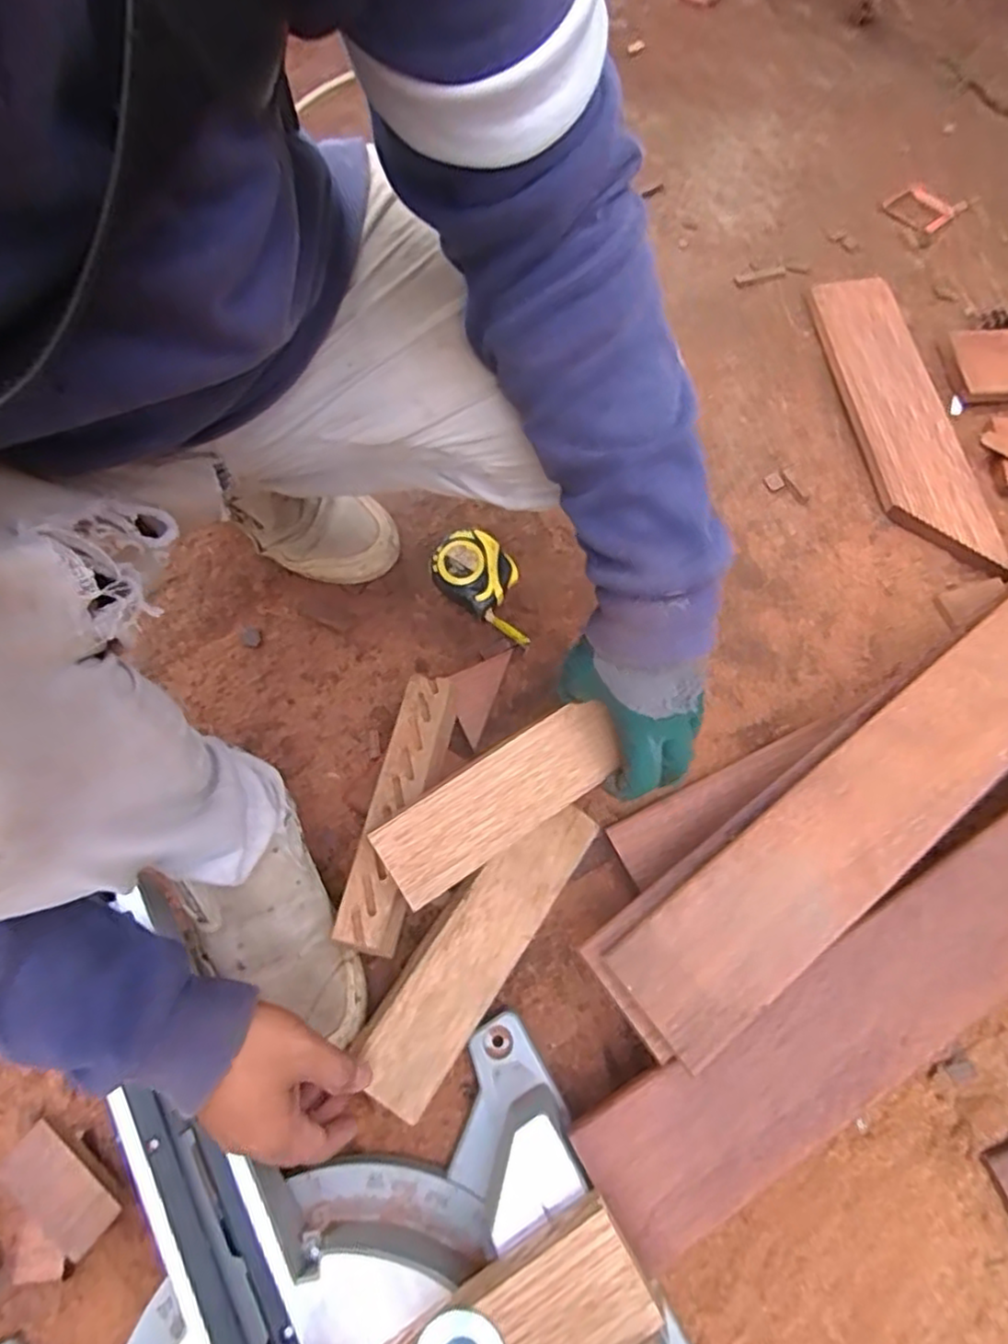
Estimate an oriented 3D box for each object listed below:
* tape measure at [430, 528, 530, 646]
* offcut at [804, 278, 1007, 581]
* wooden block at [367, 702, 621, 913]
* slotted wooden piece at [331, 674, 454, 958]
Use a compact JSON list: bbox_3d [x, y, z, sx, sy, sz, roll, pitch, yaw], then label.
[{"bbox_3d":[-0.015,-0.085,0.658,0.120,0.049,0.065,33,74,13],"label":"tape measure"},{"bbox_3d":[0.422,-0.273,0.721,0.097,0.018,0.378,-7,70,-1],"label":"offcut"},{"bbox_3d":[-0.004,0.090,0.482,0.176,0.019,0.061,-33,87,-12],"label":"wooden block"},{"bbox_3d":[-0.079,0.101,0.524,0.042,0.023,0.211,10,71,5],"label":"slotted wooden piece"}]

